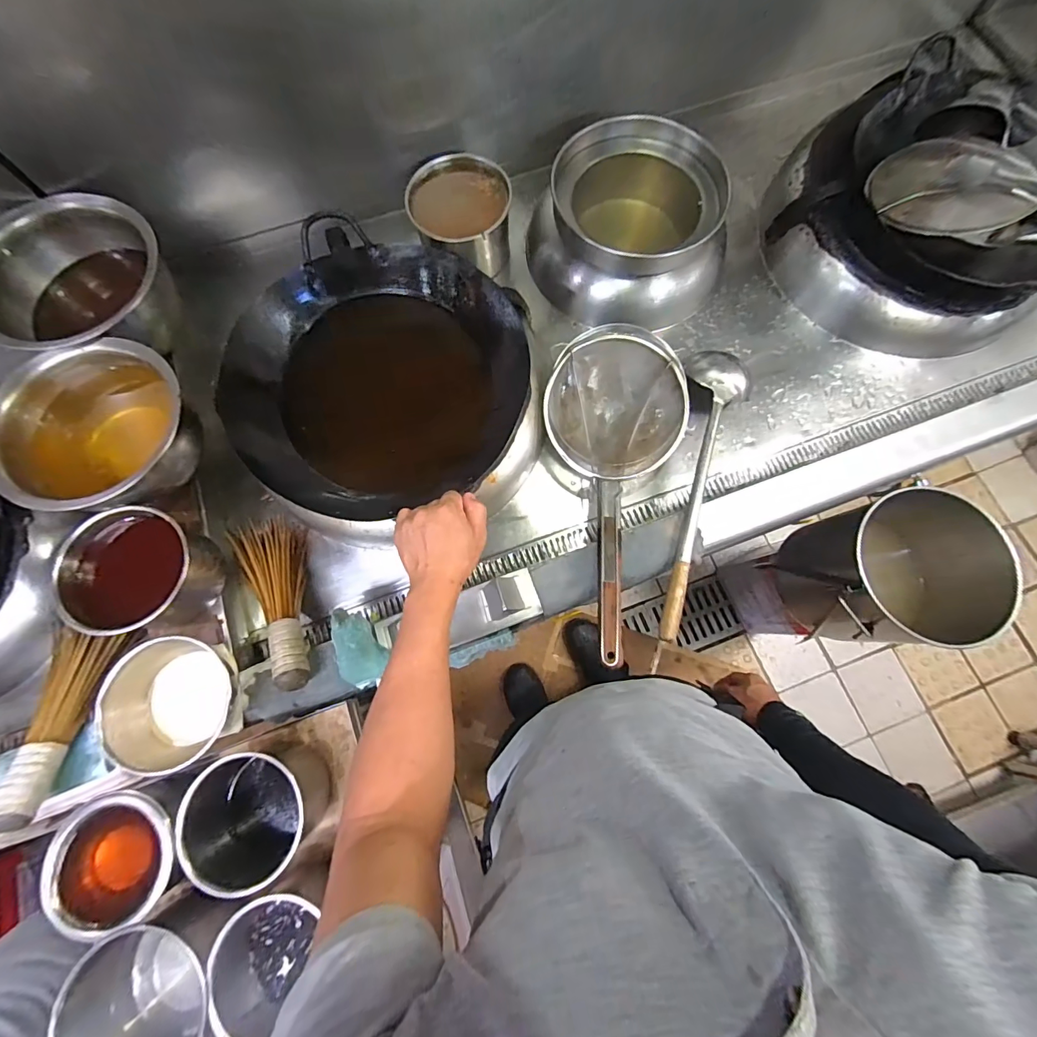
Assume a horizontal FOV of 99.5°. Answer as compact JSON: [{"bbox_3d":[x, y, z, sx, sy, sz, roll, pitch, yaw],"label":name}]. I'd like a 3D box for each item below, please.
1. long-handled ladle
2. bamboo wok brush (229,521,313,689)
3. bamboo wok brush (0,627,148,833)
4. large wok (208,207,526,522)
[{"bbox_3d":[0.296,-0.064,0.744,0.107,0.055,0.545,17,76,6],"label":"long-handled ladle"},{"bbox_3d":[-0.381,0.130,0.706,0.098,0.067,0.292,-25,60,-6],"label":"bamboo wok brush"},{"bbox_3d":[-0.656,0.284,0.627,0.077,0.055,0.262,-5,53,0],"label":"bamboo wok brush"},{"bbox_3d":[-0.208,-0.226,0.702,0.403,0.160,0.394,0,75,1],"label":"large wok"}]

